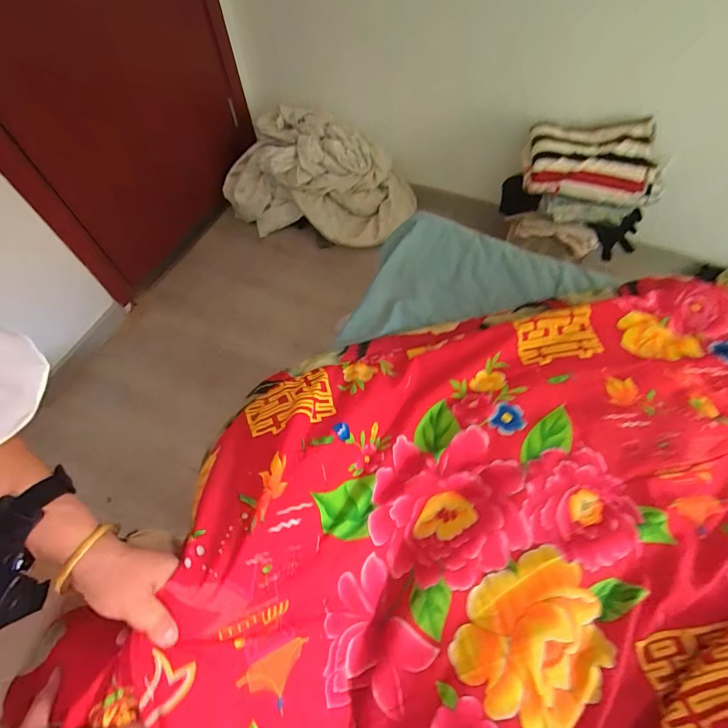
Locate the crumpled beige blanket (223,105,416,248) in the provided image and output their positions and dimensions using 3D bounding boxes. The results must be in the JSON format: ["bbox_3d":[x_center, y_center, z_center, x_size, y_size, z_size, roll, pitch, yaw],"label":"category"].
[{"bbox_3d":[-0.155,-0.638,1.355,0.643,0.361,0.212,5,63,2],"label":"crumpled beige blanket"}]

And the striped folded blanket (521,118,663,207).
[{"bbox_3d":[0.637,-0.571,1.080,0.339,0.111,0.197,12,64,6],"label":"striped folded blanket"}]

